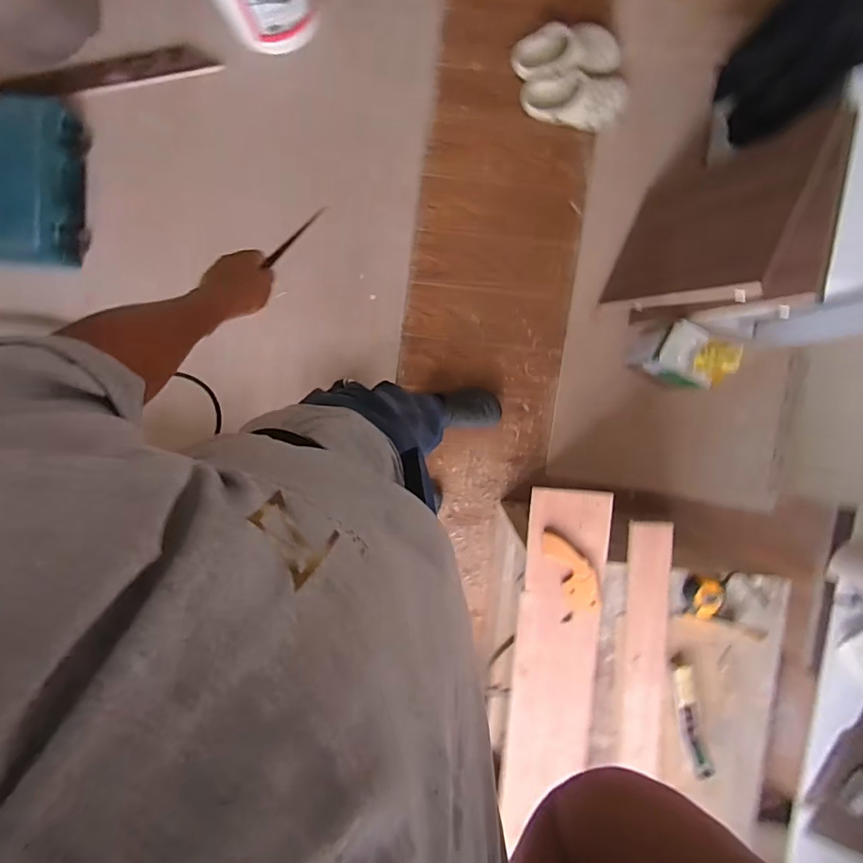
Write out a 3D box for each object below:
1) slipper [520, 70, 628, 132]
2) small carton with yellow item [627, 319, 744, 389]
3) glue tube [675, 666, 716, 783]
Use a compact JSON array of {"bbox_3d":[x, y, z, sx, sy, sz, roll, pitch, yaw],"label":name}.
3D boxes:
[{"bbox_3d":[0.373,-0.872,1.292,0.261,0.079,0.112,11,94,0],"label":"slipper"},{"bbox_3d":[0.623,-0.180,1.252,0.160,0.245,0.120,28,94,-1],"label":"small carton with yellow item"},{"bbox_3d":[0.482,0.536,0.915,0.039,0.022,0.186,-7,79,-1],"label":"glue tube"}]

